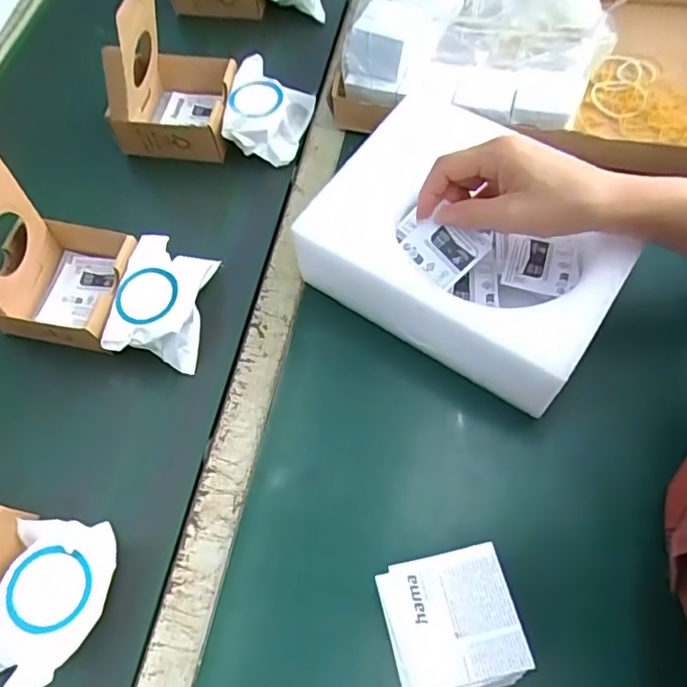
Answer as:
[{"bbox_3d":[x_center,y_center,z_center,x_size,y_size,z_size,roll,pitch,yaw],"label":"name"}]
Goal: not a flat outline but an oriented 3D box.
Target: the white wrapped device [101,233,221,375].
[{"bbox_3d":[-0.159,-0.033,0.495,0.072,0.053,0.112,6,64,6],"label":"white wrapped device"}]

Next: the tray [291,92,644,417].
[{"bbox_3d":[0.101,-0.081,0.453,0.228,0.081,0.172,34,69,16],"label":"tray"}]

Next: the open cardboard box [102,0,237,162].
[{"bbox_3d":[-0.170,-0.267,0.550,0.116,0.139,0.096,5,64,6],"label":"open cardboard box"}]

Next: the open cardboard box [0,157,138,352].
[{"bbox_3d":[-0.244,-0.075,0.464,0.114,0.143,0.113,9,65,8],"label":"open cardboard box"}]

